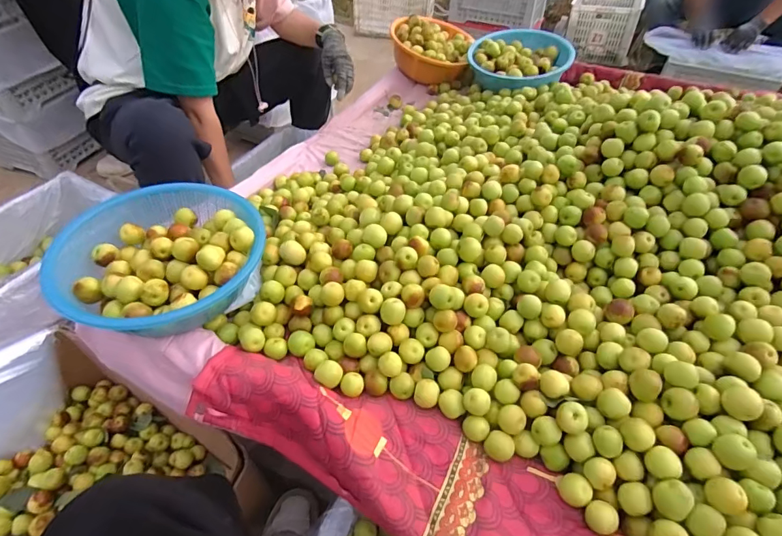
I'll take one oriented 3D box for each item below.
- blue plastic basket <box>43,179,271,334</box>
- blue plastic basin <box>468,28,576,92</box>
[{"bbox_3d":[-0.325,-0.021,0.621,0.261,0.077,0.259,1,46,-1],"label":"blue plastic basket"},{"bbox_3d":[0.344,-0.562,1.154,0.257,0.084,0.257,1,46,-1],"label":"blue plastic basin"}]

